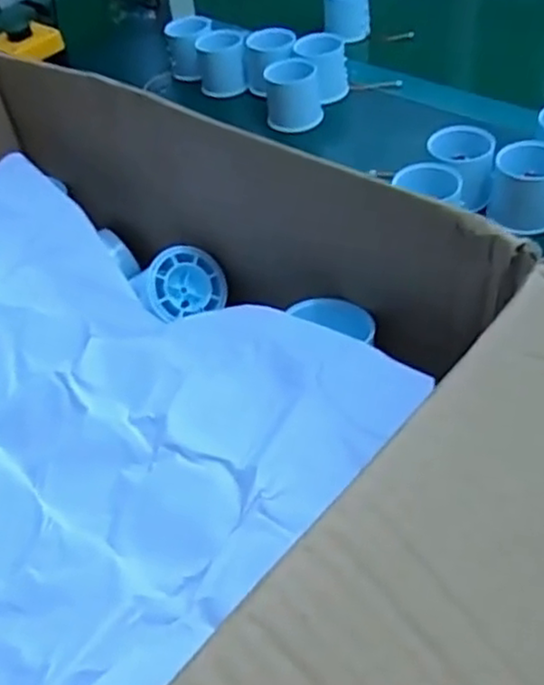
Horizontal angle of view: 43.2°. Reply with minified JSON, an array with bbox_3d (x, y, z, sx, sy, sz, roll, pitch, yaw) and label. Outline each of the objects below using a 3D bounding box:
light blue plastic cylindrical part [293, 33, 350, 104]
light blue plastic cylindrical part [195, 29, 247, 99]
[{"bbox_3d":[0.049,-0.279,0.707,0.052,0.055,0.049,30,57,31],"label":"light blue plastic cylindrical part"},{"bbox_3d":[-0.054,-0.300,0.746,0.050,0.058,0.040,-2,43,0],"label":"light blue plastic cylindrical part"}]

